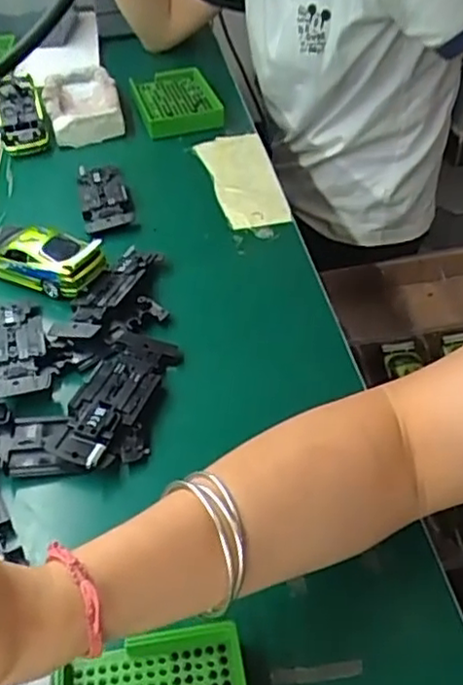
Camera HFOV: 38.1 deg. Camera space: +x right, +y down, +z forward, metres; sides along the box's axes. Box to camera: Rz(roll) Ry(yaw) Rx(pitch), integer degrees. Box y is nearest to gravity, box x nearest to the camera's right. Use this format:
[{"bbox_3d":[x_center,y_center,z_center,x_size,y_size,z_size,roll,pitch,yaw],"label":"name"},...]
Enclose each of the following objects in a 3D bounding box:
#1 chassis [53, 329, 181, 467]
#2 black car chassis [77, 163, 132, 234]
[{"bbox_3d":[-0.083,0.037,0.481,0.050,0.023,0.126,13,45,18],"label":"chassis"},{"bbox_3d":[-0.132,-0.150,0.688,0.047,0.019,0.118,-13,43,-10],"label":"black car chassis"}]

